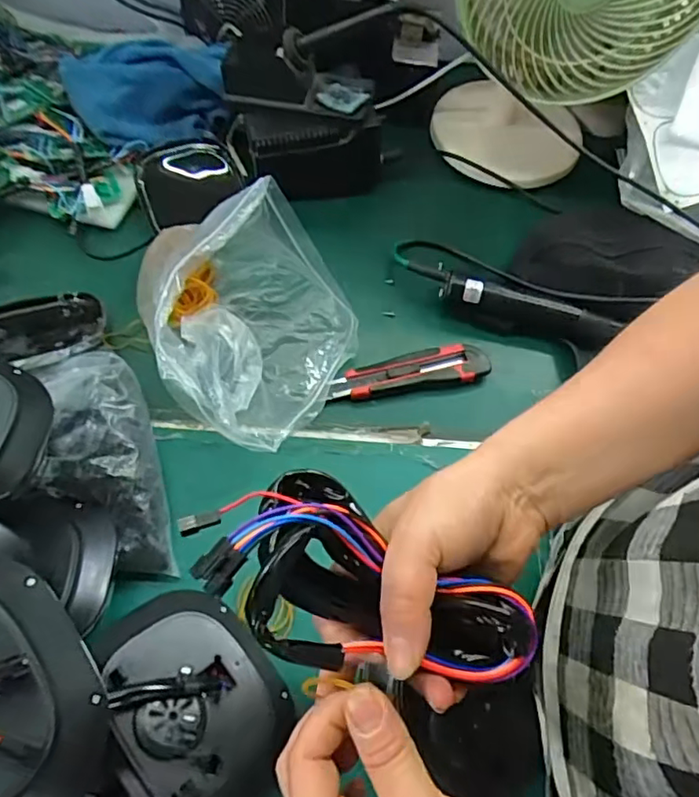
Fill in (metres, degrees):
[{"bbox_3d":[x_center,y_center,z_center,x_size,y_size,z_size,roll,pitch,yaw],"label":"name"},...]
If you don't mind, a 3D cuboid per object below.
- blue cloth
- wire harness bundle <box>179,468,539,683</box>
[{"bbox_3d":[-0.215,-0.358,0.675,0.188,0.067,0.127,-32,63,-20],"label":"blue cloth"},{"bbox_3d":[0.010,0.083,0.260,0.152,0.044,0.069,24,58,-10],"label":"wire harness bundle"}]

